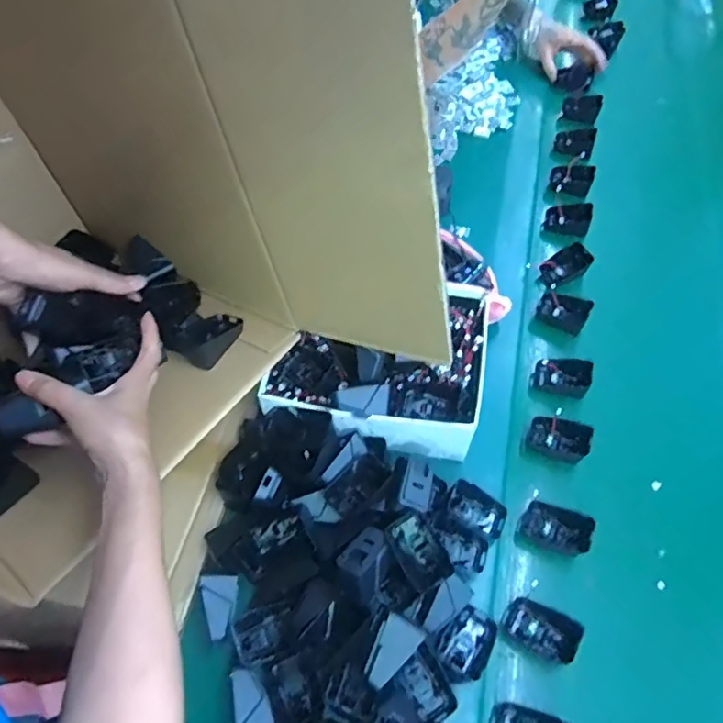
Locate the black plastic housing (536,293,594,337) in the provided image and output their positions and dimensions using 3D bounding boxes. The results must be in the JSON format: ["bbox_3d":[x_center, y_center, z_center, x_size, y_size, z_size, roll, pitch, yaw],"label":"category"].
[{"bbox_3d":[0.276,-0.068,0.772,0.064,0.028,0.044,29,60,17],"label":"black plastic housing"}]

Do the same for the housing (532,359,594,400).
[{"bbox_3d":[0.255,0.019,0.720,0.065,0.042,0.045,17,57,9],"label":"housing"}]

